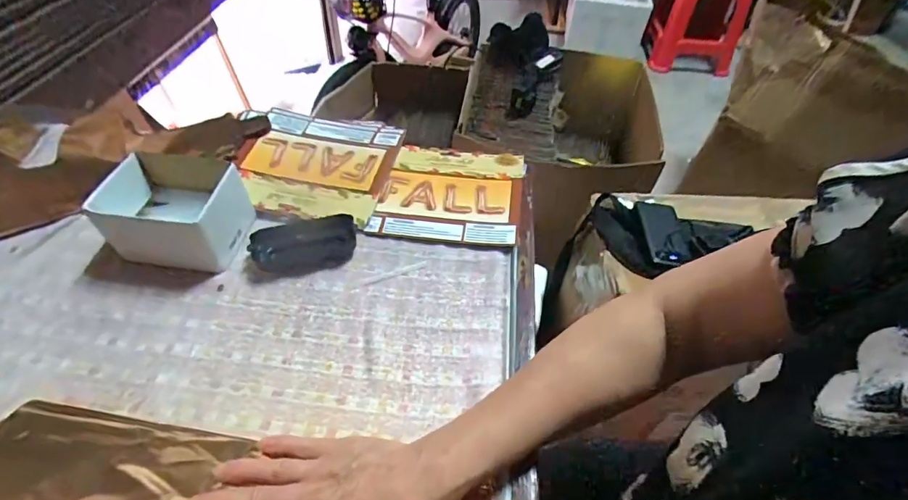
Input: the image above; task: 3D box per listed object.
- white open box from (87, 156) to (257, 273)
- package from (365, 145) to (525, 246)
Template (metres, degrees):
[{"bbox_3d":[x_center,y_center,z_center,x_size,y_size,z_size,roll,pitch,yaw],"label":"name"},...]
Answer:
[{"bbox_3d":[-0.290,-0.041,0.499,0.116,0.076,0.106,0,49,-2],"label":"white open box"},{"bbox_3d":[-0.003,-0.071,0.573,0.167,0.017,0.154,8,49,5],"label":"package"}]

